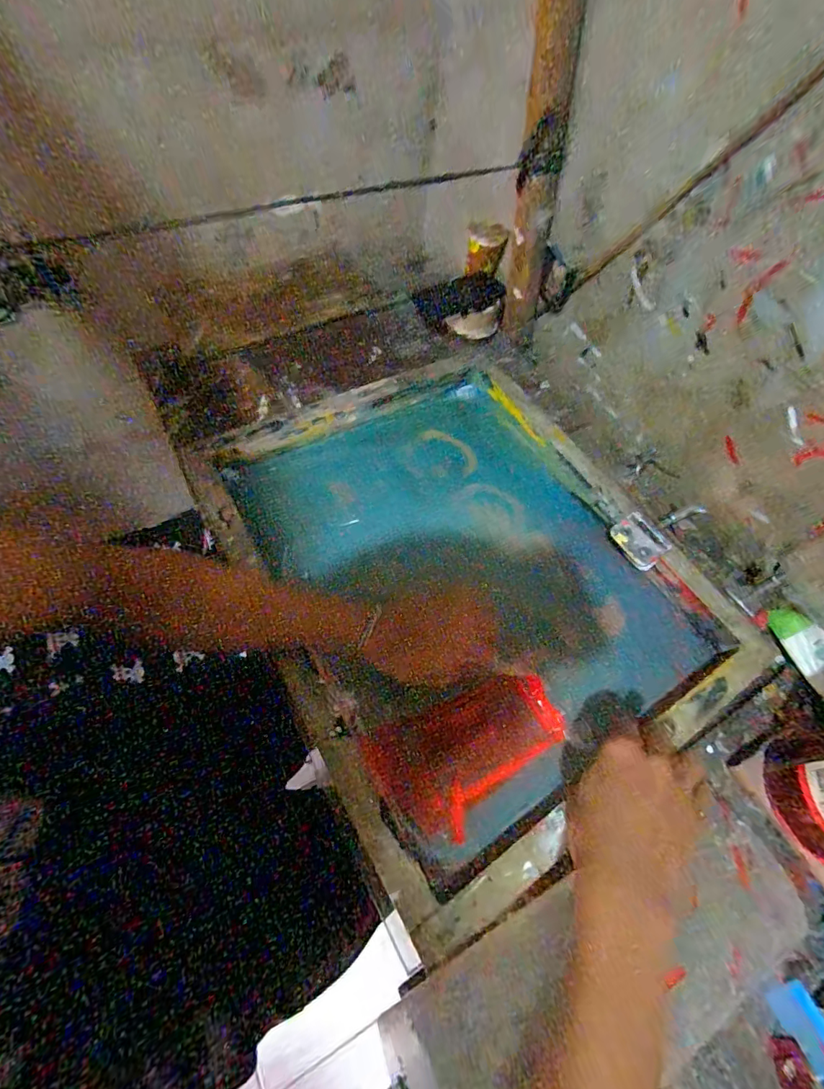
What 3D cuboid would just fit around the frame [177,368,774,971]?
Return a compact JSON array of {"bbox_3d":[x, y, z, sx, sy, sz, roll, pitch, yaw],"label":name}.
[{"bbox_3d":[0.061,0.021,0.533,0.429,0.060,0.541,-26,65,-17],"label":"frame"}]

